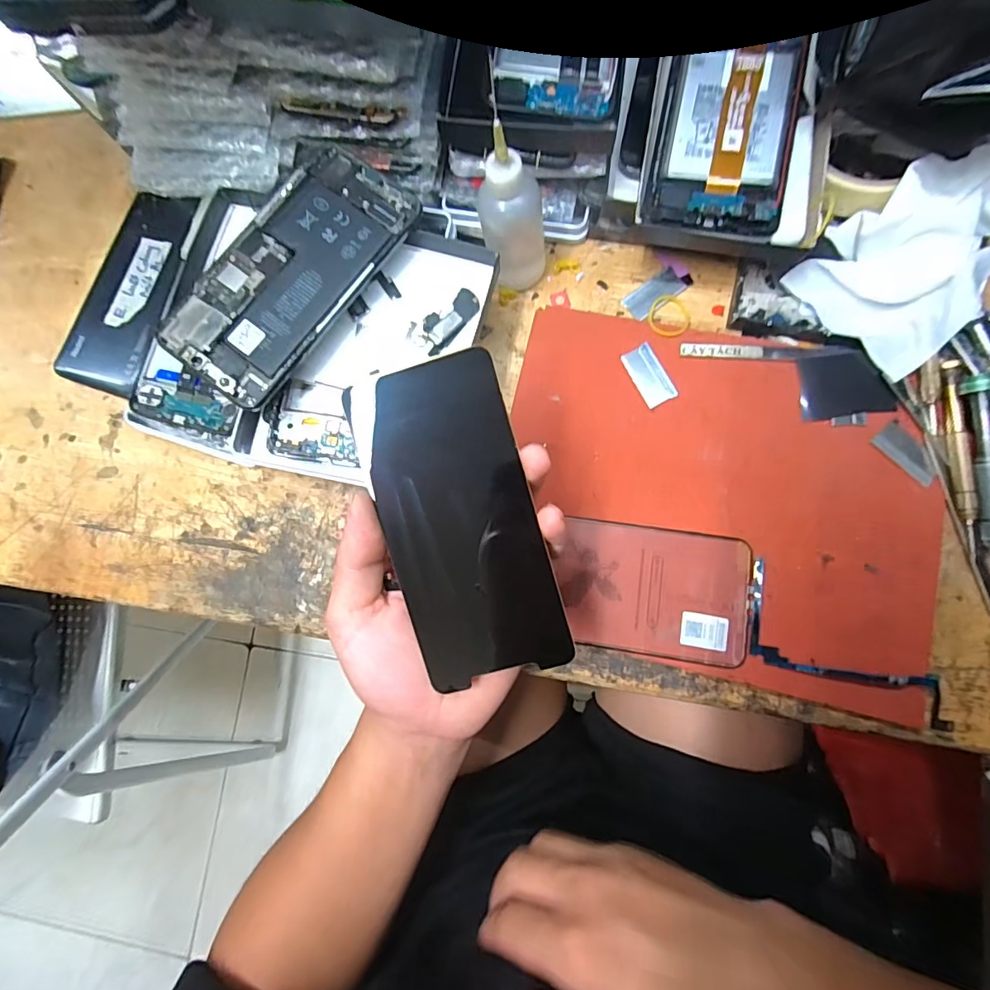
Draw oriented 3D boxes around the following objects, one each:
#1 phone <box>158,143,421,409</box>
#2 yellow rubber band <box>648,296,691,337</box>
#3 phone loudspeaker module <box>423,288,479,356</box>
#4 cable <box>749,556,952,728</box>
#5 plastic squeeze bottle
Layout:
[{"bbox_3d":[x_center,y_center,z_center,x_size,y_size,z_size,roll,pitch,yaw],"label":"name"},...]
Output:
[{"bbox_3d":[-0.115,-0.127,0.277,0.074,0.005,0.152,37,84,4],"label":"phone"},{"bbox_3d":[0.111,-0.113,0.311,0.026,0.004,0.031,14,74,6],"label":"yellow rubber band"},{"bbox_3d":[-0.028,-0.103,0.286,0.020,0.009,0.045,37,87,9],"label":"phone loudspeaker module"},{"bbox_3d":[0.188,0.091,0.267,0.126,0.004,0.045,36,87,9],"label":"cable"},{"bbox_3d":[0.009,-0.157,0.268,0.034,0.114,0.030,11,83,7],"label":"plastic squeeze bottle"}]

